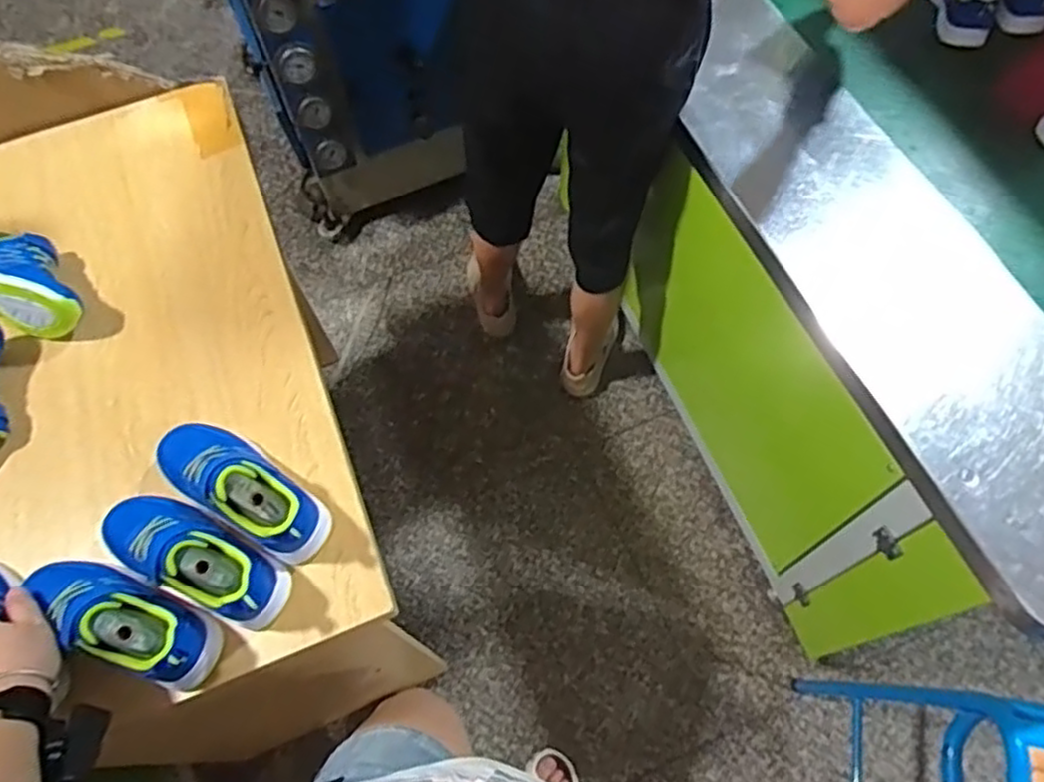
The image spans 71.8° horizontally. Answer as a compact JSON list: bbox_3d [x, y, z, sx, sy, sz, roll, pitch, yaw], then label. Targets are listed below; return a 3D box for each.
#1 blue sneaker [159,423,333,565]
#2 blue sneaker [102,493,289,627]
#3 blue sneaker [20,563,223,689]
[{"bbox_3d":[-0.280,0.087,0.708,0.192,0.088,0.074,30,69,16],"label":"blue sneaker"},{"bbox_3d":[-0.314,0.150,0.676,0.187,0.085,0.070,24,67,14],"label":"blue sneaker"},{"bbox_3d":[-0.373,0.201,0.652,0.189,0.076,0.067,21,66,12],"label":"blue sneaker"}]

